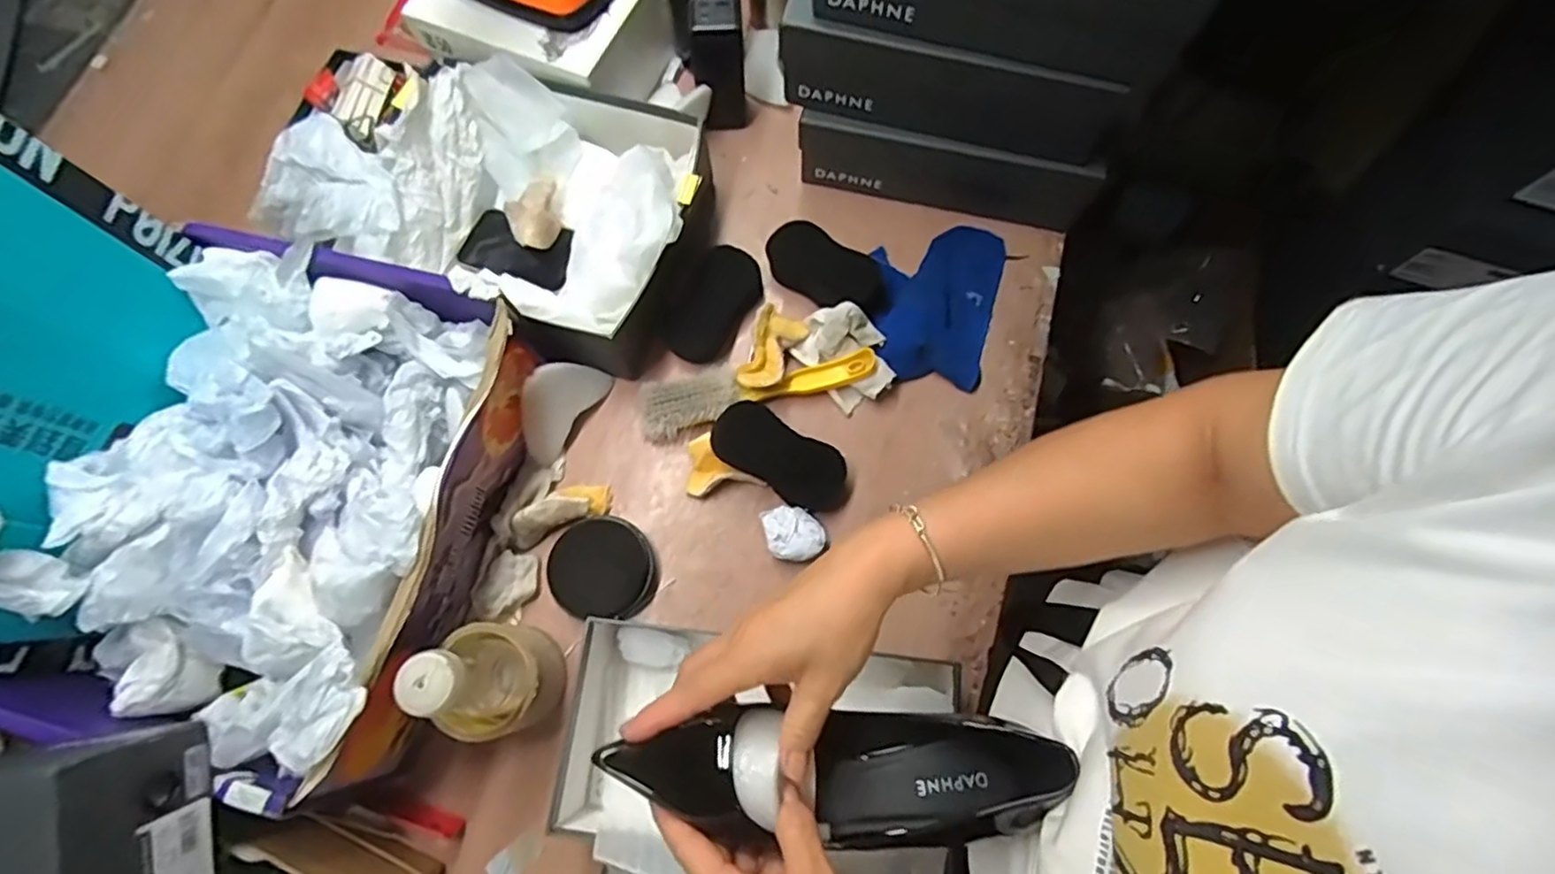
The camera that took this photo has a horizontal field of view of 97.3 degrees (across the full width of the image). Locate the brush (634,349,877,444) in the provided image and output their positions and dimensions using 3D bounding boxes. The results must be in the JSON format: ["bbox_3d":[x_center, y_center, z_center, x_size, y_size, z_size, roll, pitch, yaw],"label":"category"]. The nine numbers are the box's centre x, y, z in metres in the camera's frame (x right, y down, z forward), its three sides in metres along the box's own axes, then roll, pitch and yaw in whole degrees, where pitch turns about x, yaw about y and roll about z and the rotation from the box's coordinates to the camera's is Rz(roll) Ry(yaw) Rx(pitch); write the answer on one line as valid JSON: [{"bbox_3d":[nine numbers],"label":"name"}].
[{"bbox_3d":[-0.025,-0.057,0.673,0.232,0.033,0.062,-16,73,-4],"label":"brush"}]

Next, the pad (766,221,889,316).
[{"bbox_3d":[0.052,-0.172,0.703,0.130,0.034,0.063,31,76,10],"label":"pad"}]

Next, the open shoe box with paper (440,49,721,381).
[{"bbox_3d":[-0.210,-0.214,0.679,0.259,0.124,0.259,17,74,6],"label":"open shoe box with paper"}]

